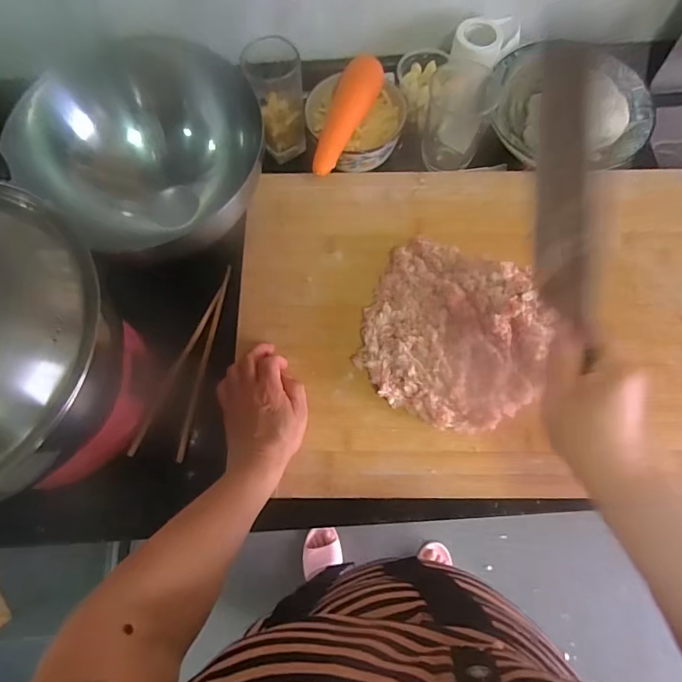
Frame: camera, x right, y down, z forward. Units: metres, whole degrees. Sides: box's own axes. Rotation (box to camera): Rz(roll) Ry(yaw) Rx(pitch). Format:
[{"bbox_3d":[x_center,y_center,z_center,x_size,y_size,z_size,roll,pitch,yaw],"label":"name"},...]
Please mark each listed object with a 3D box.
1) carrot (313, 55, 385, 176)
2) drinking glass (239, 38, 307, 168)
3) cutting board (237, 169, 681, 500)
[{"bbox_3d":[0.002,-0.259,0.533,0.037,0.047,0.165,24,73,8],"label":"carrot"},{"bbox_3d":[-0.076,-0.294,0.555,0.059,0.145,0.065,-7,71,-2],"label":"drinking glass"},{"bbox_3d":[0.206,-0.031,0.515,0.627,0.039,0.391,0,71,1],"label":"cutting board"}]

